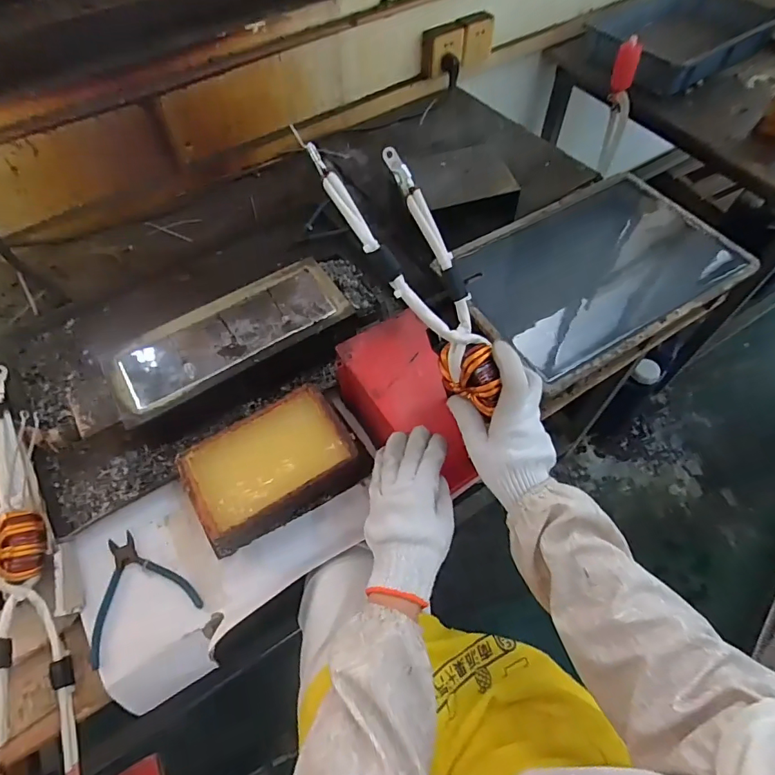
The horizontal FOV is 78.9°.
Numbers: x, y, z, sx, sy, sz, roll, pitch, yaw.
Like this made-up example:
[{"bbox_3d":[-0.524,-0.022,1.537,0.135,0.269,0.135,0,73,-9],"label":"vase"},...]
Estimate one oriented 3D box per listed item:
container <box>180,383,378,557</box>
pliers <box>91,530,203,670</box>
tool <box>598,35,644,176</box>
[{"bbox_3d":[-0.147,0.102,0.611,0.211,0.064,0.139,-31,62,-15],"label":"container"},{"bbox_3d":[-0.307,0.239,0.572,0.124,0.007,0.131,-29,62,-14],"label":"pliers"},{"bbox_3d":[0.567,-0.676,1.156,0.036,0.291,0.087,-11,44,-1],"label":"tool"}]

